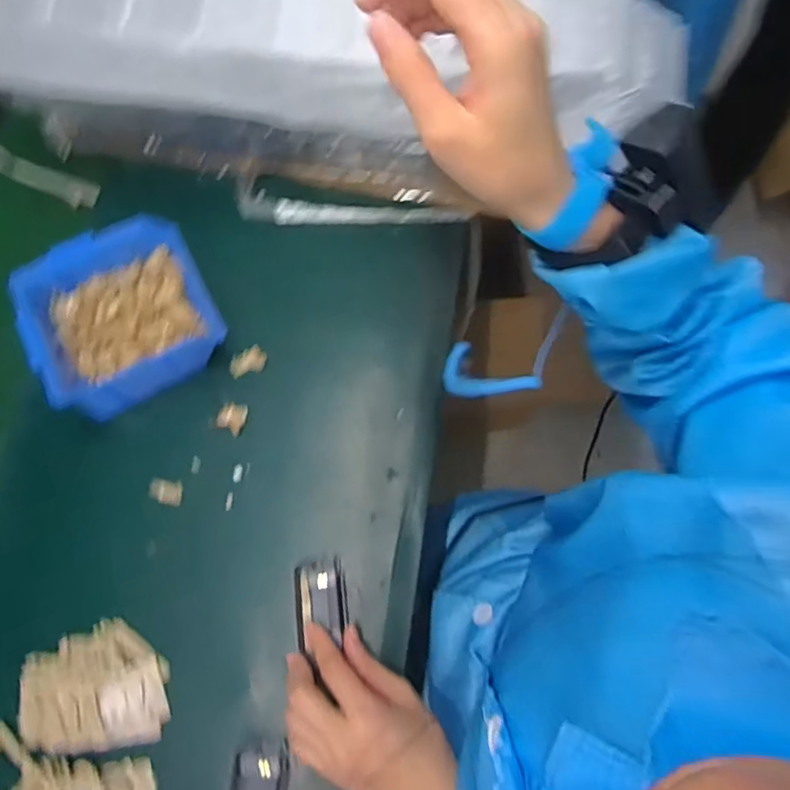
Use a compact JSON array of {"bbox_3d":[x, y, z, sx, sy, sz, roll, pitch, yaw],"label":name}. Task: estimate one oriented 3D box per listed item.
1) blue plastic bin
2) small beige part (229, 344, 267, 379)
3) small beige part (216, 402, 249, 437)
[{"bbox_3d":[-0.223,-0.064,0.492,0.139,0.063,0.142,-33,72,-9],"label":"blue plastic bin"},{"bbox_3d":[-0.127,-0.028,0.508,0.033,0.004,0.021,-32,71,-9],"label":"small beige part"},{"bbox_3d":[-0.135,0.019,0.492,0.022,0.004,0.026,13,71,7],"label":"small beige part"}]

